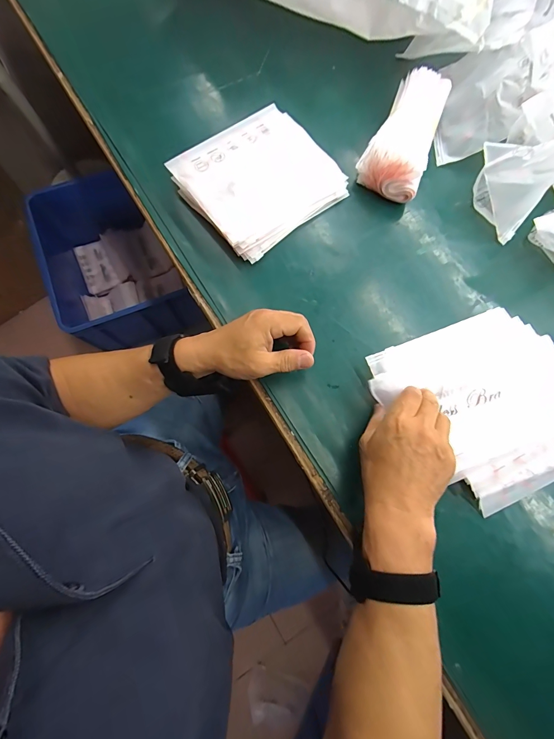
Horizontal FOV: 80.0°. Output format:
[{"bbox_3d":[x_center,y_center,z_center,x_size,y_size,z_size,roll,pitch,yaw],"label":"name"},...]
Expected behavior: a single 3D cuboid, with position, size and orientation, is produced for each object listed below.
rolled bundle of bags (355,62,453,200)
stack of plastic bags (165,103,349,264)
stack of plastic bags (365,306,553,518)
[{"bbox_3d":[0.193,-0.343,0.483,0.085,0.066,0.195,27,77,5],"label":"rolled bundle of bags"},{"bbox_3d":[-0.018,-0.268,0.466,0.204,0.039,0.169,-39,80,-10],"label":"stack of plastic bags"},{"bbox_3d":[0.257,0.043,0.398,0.249,0.030,0.216,-20,78,-7],"label":"stack of plastic bags"}]

